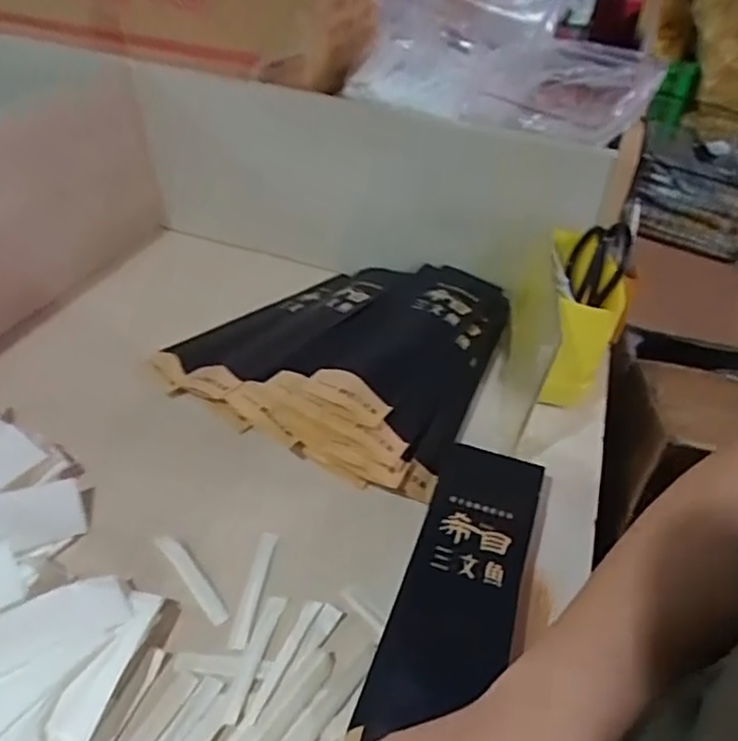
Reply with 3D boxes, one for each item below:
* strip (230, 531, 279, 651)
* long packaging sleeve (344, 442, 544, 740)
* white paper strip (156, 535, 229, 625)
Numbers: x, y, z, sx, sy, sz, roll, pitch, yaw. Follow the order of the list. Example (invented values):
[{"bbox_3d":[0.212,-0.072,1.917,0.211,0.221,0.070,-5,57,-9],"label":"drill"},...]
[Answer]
[{"bbox_3d":[-0.082,0.155,0.463,0.013,0.009,0.088,9,41,3],"label":"strip"},{"bbox_3d":[0.032,0.218,0.371,0.085,0.025,0.465,14,45,9],"label":"long packaging sleeve"},{"bbox_3d":[-0.127,0.148,0.462,0.013,0.004,0.081,-34,62,-27],"label":"white paper strip"}]

